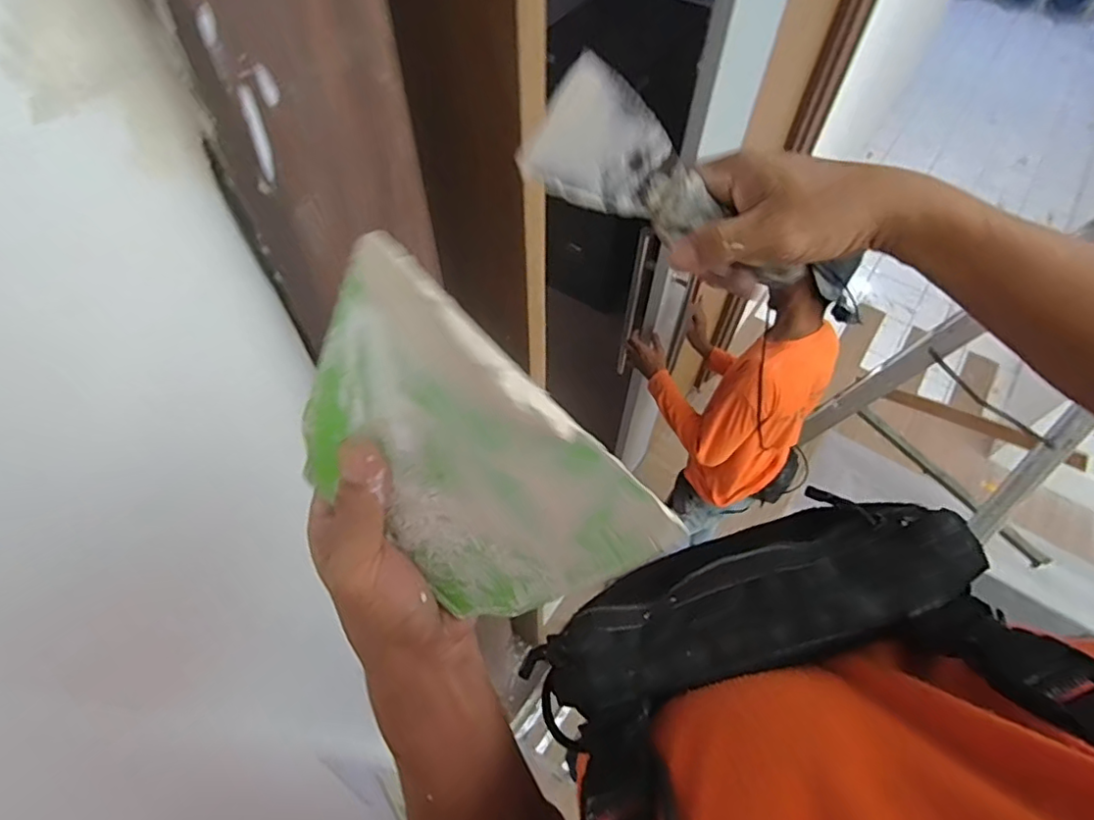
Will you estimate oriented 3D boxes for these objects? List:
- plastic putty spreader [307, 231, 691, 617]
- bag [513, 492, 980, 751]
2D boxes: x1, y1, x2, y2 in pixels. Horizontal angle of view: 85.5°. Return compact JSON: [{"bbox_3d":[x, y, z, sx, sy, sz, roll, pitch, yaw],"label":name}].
[{"bbox_3d":[-0.041,0.028,0.262,0.166,0.123,0.008,43,31,-1],"label":"plastic putty spreader"},{"bbox_3d":[0.109,0.108,0.331,0.227,0.060,0.078,-24,59,7],"label":"bag"}]

